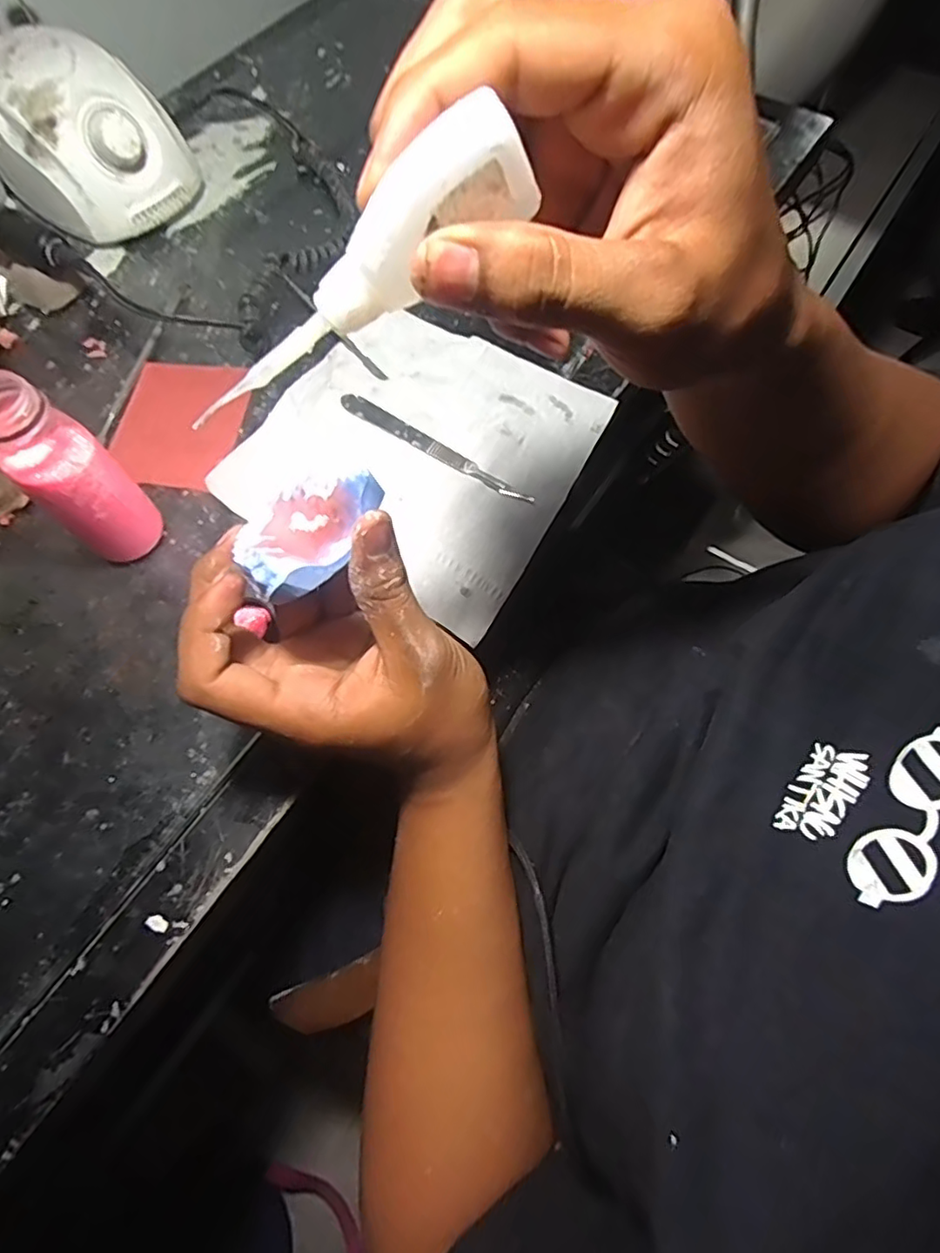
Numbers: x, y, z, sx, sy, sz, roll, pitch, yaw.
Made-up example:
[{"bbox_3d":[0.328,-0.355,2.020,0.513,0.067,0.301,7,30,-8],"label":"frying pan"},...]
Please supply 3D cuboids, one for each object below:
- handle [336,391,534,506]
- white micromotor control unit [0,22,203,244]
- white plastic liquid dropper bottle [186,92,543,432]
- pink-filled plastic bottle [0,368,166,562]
[{"bbox_3d":[-0.022,-0.109,0.368,0.135,0.006,0.011,31,71,12],"label":"handle"},{"bbox_3d":[-0.264,-0.335,0.425,0.096,0.087,0.109,38,72,14],"label":"white micromotor control unit"},{"bbox_3d":[-0.032,-0.090,0.165,0.108,0.027,0.014,-32,67,21],"label":"white plastic liquid dropper bottle"},{"bbox_3d":[-0.191,-0.071,0.297,0.039,0.110,0.033,-40,73,-15],"label":"pink-filled plastic bottle"}]

